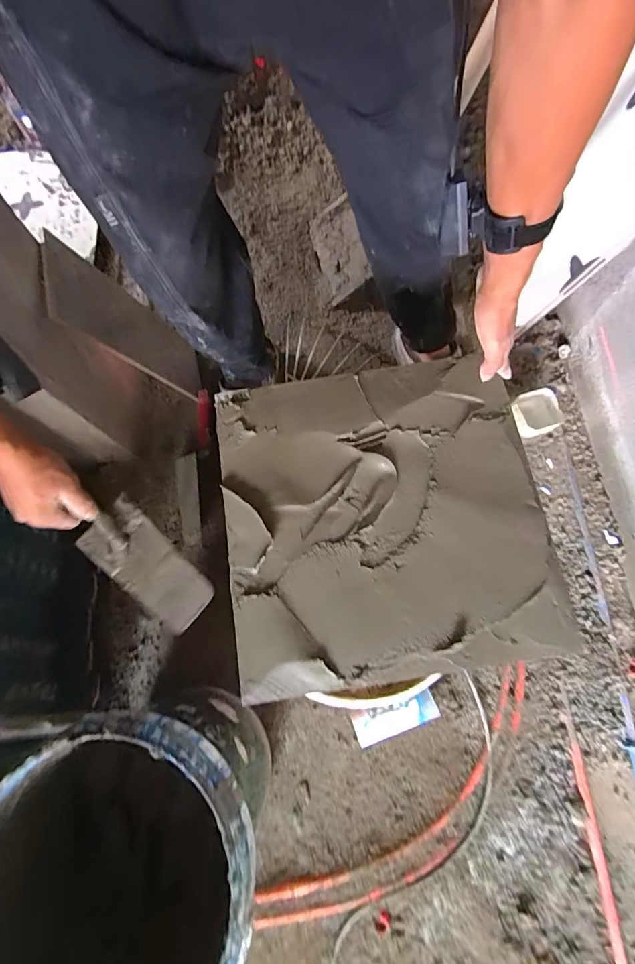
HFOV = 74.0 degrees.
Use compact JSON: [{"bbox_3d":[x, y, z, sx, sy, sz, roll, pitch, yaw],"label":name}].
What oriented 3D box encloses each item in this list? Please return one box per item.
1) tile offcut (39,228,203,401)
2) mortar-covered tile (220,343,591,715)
[{"bbox_3d":[-0.350,-0.292,0.811,0.018,0.384,0.181,-19,77,16],"label":"tile offcut"},{"bbox_3d":[0.078,0.034,0.531,0.388,0.037,0.385,-9,71,-3],"label":"mortar-covered tile"}]

